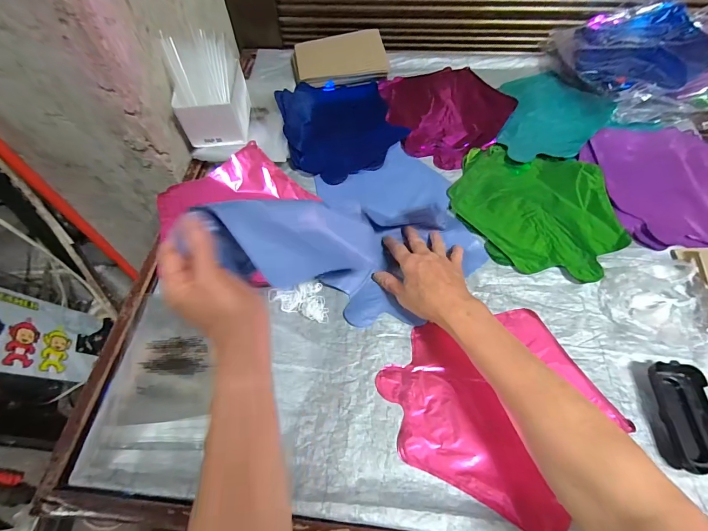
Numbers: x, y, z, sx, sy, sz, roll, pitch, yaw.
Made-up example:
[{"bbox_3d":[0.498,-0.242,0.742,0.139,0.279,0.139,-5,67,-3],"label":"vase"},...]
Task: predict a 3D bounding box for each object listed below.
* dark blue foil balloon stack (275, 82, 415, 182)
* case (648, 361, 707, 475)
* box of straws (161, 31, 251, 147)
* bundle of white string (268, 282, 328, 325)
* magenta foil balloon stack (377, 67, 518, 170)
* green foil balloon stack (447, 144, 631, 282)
[{"bbox_3d":[-0.024,-0.266,0.659,0.210,0.034,0.264,-14,59,-7],"label":"dark blue foil balloon stack"},{"bbox_3d":[0.358,0.163,0.387,0.055,0.033,0.110,3,58,3],"label":"case"},{"bbox_3d":[-0.232,-0.280,0.582,0.100,0.128,0.116,-4,58,-1],"label":"box of straws"},{"bbox_3d":[-0.075,0.051,0.478,0.078,0.012,0.055,-4,58,-1],"label":"bundle of white string"},{"bbox_3d":[0.180,-0.303,0.685,0.225,0.017,0.264,-14,59,-7],"label":"magenta foil balloon stack"},{"bbox_3d":[0.273,-0.095,0.547,0.231,0.020,0.230,15,60,10],"label":"green foil balloon stack"}]

